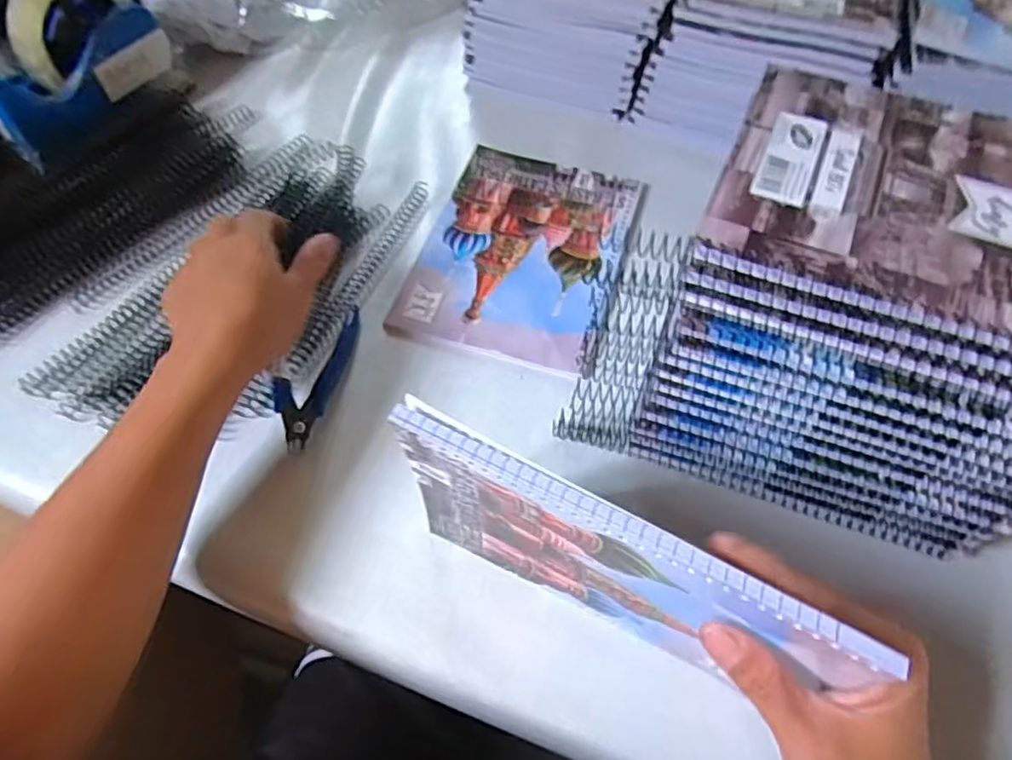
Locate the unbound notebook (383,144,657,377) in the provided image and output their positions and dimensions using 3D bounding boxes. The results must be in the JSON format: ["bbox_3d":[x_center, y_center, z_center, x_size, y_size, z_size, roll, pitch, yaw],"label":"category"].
[{"bbox_3d":[0.015,-0.099,0.480,0.148,0.004,0.199,16,61,10],"label":"unbound notebook"}]

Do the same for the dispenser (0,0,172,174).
[{"bbox_3d":[-0.369,-0.266,0.517,0.060,0.101,0.157,19,60,36],"label":"dispenser"}]

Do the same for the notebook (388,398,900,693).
[{"bbox_3d":[0.042,0.086,0.287,0.193,0.138,0.014,26,63,15],"label":"notebook"}]

